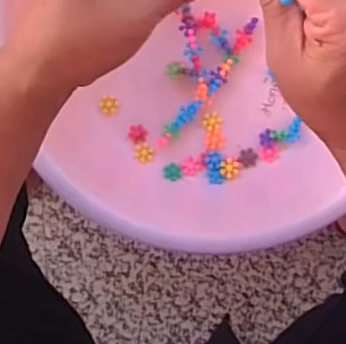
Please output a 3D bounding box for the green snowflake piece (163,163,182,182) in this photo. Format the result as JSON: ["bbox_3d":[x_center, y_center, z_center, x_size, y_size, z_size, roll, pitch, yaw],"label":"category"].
[{"bbox_3d":[0.000,0.000,0.809,0.025,0.004,0.023,0,97,2],"label":"green snowflake piece"}]

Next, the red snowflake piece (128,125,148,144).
[{"bbox_3d":[-0.048,-0.052,0.808,0.024,0.004,0.025,0,97,2],"label":"red snowflake piece"}]

